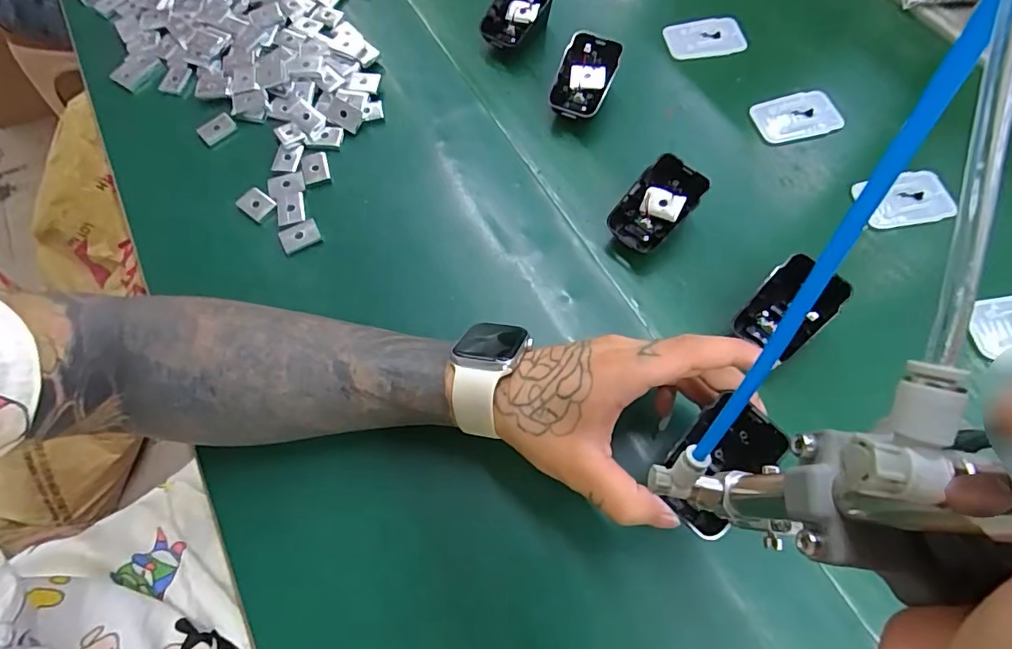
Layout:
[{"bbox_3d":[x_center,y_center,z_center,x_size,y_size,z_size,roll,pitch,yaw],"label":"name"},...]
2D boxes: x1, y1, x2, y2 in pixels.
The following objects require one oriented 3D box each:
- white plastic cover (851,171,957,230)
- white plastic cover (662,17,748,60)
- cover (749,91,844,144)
[{"bbox_3d":[0.308,-0.096,0.397,0.067,0.012,0.042,-10,66,-3],"label":"white plastic cover"},{"bbox_3d":[0.182,-0.264,0.473,0.067,0.007,0.043,-5,66,0],"label":"white plastic cover"},{"bbox_3d":[0.244,-0.176,0.432,0.065,0.009,0.043,-18,66,-6],"label":"cover"}]

